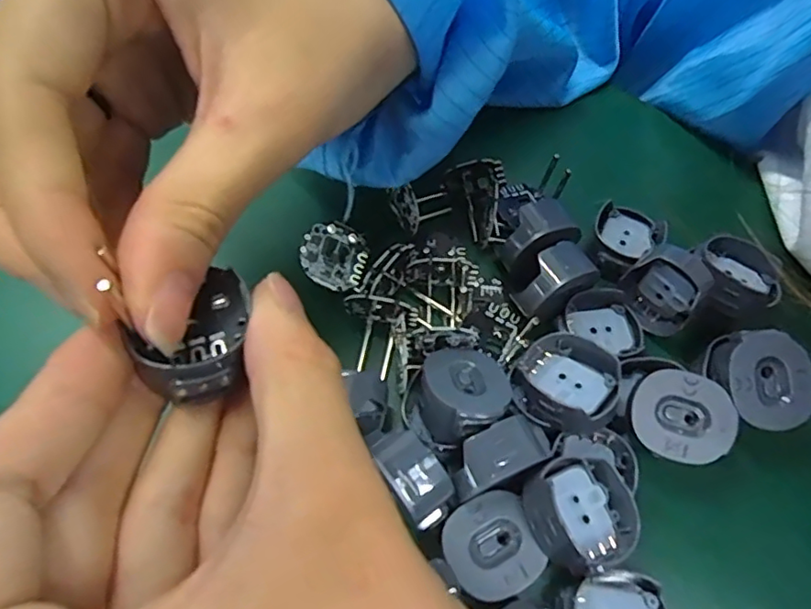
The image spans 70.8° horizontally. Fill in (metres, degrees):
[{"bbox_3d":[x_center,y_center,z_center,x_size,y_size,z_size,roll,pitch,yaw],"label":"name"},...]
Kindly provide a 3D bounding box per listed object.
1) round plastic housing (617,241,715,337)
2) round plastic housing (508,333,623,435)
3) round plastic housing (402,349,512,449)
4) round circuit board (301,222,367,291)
[{"bbox_3d":[0.085,-0.006,0.185,0.017,0.021,0.022,-36,68,-19],"label":"round plastic housing"},{"bbox_3d":[0.047,0.024,0.172,0.029,0.017,0.031,1,62,-1],"label":"round plastic housing"},{"bbox_3d":[0.017,0.029,0.167,0.028,0.017,0.030,-31,44,-29],"label":"round plastic housing"},{"bbox_3d":[-0.025,-0.017,0.195,0.023,0.004,0.023,3,104,14],"label":"round circuit board"}]

